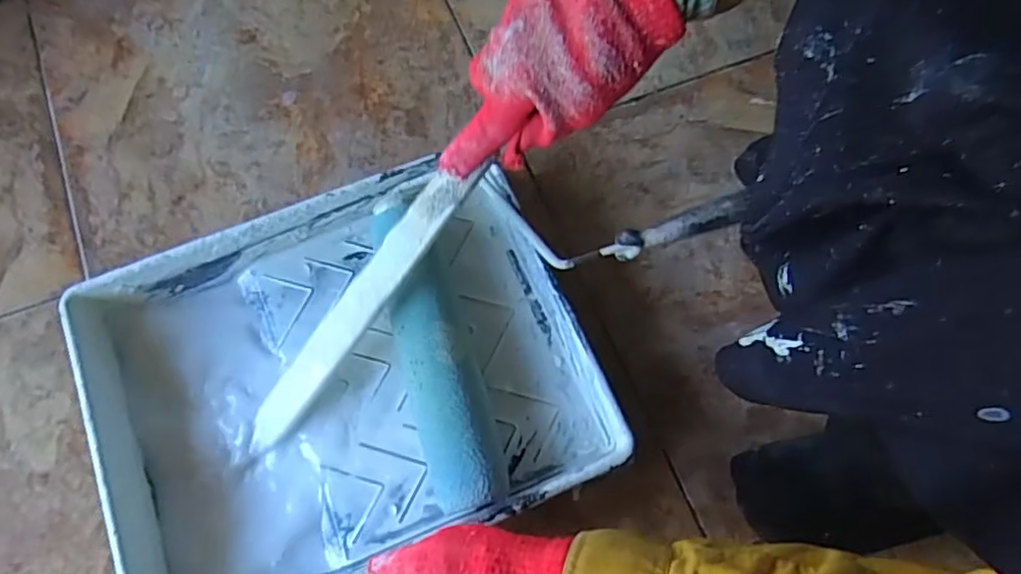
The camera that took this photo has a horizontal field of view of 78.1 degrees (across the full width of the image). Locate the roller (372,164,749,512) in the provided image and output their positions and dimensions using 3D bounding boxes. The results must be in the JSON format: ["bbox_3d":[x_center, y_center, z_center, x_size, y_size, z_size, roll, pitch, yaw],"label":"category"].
[{"bbox_3d":[0.046,0.006,0.470,0.268,0.073,0.244,-18,72,-5],"label":"roller"}]

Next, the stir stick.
[{"bbox_3d":[-0.113,0.022,0.448,0.259,0.010,0.035,-48,70,19],"label":"stir stick"}]

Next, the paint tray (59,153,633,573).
[{"bbox_3d":[-0.125,0.066,0.477,0.346,0.054,0.283,-24,73,-7],"label":"paint tray"}]

